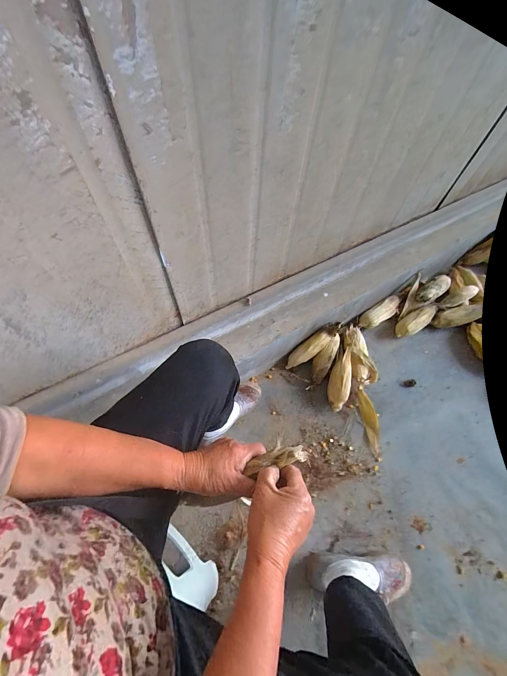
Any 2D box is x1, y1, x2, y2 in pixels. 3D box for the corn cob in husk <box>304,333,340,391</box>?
[{"bbox_3d":[0.211,0.067,0.845,0.053,0.056,0.189,29,65,13],"label":"corn cob in husk"}]

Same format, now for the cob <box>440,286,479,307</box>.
[{"bbox_3d":[0.654,-0.129,0.895,0.118,0.035,0.042,-27,66,11],"label":"cob"}]

